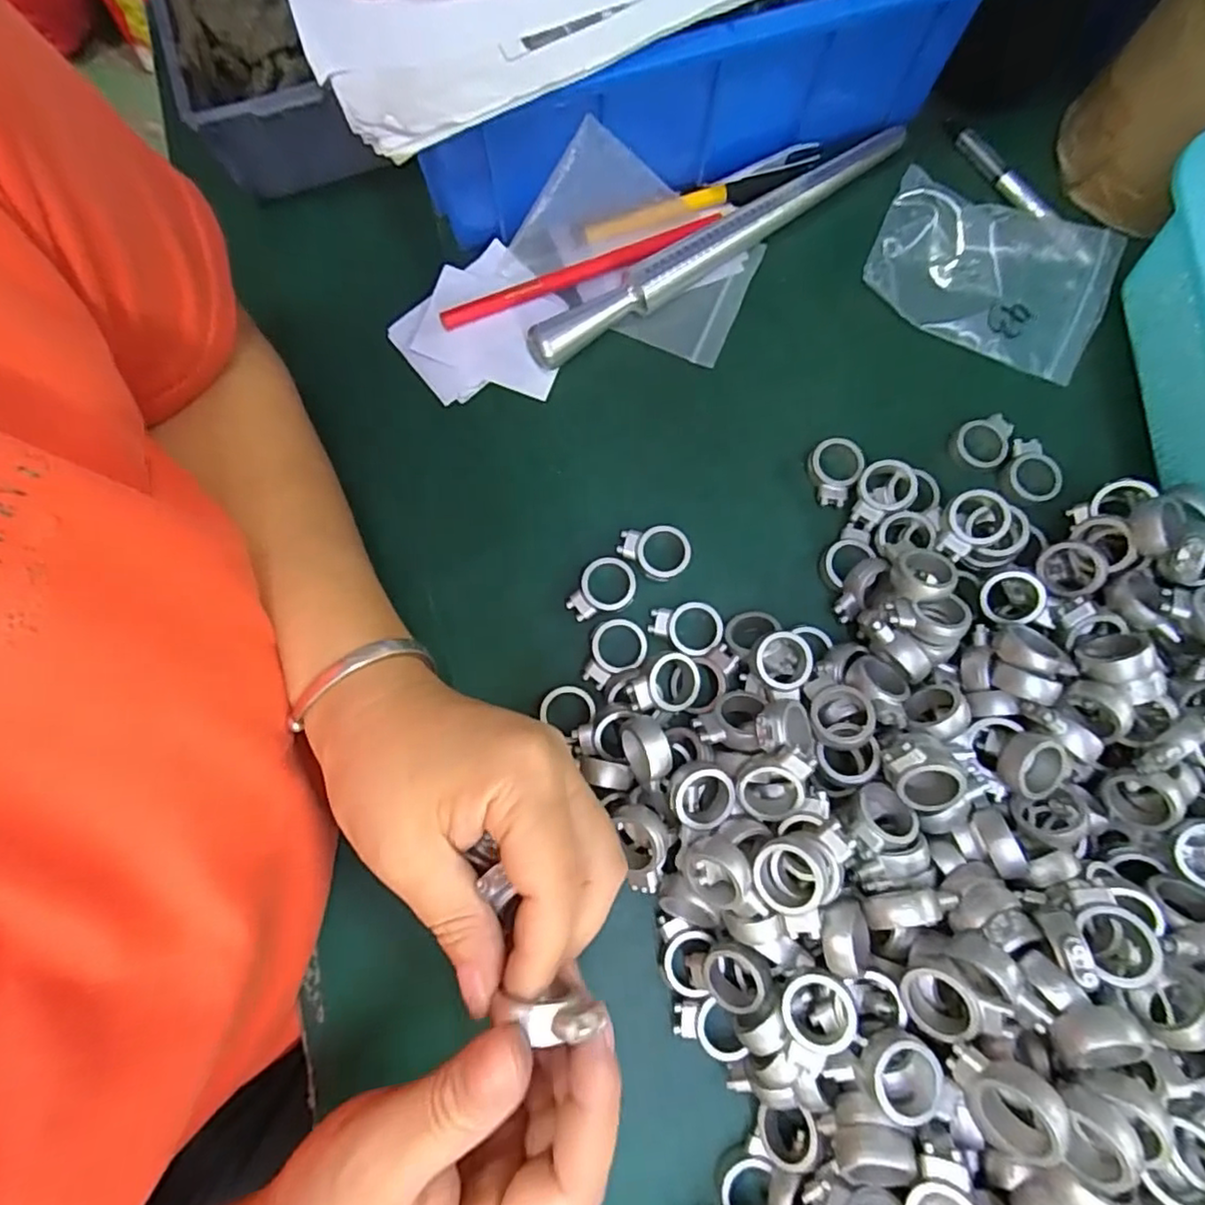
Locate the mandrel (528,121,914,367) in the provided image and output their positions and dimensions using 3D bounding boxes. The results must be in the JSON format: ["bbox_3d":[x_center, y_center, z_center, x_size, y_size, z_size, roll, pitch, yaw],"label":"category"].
[{"bbox_3d":[0.062,-0.189,0.331,0.230,0.021,0.018,-34,80,-6],"label":"mandrel"}]

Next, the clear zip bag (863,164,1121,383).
[{"bbox_3d":[0.204,-0.172,0.332,0.120,0.013,0.077,19,93,2],"label":"clear zip bag"}]

